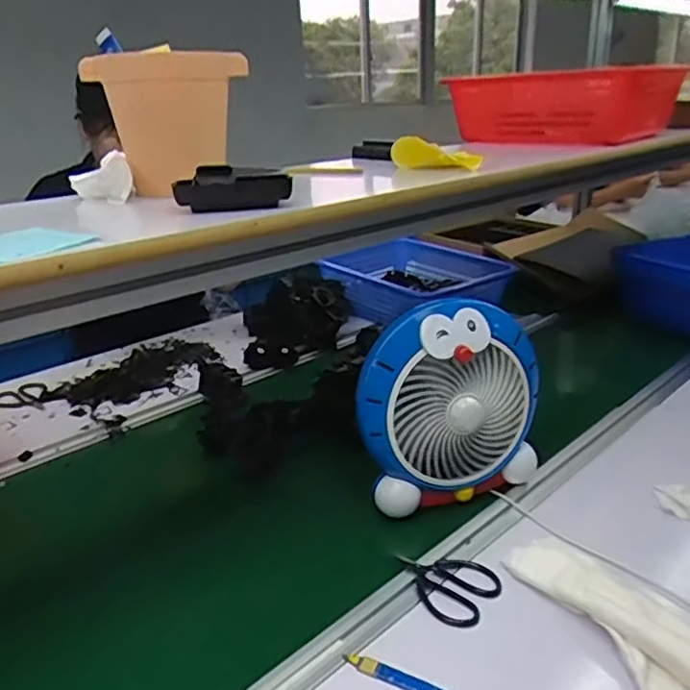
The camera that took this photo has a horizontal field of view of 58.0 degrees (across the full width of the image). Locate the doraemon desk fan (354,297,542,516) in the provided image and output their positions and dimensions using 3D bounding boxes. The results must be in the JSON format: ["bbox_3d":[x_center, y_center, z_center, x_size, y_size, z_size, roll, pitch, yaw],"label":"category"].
[{"bbox_3d":[0.125,0.071,0.763,0.229,0.234,0.099,-7,23,-12],"label":"doraemon desk fan"}]

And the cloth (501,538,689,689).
[{"bbox_3d":[0.254,0.252,0.581,0.081,0.034,0.221,-13,25,-25],"label":"cloth"}]

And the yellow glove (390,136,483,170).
[{"bbox_3d":[0.118,-0.256,0.832,0.142,0.042,0.032,16,29,38],"label":"yellow glove"}]

